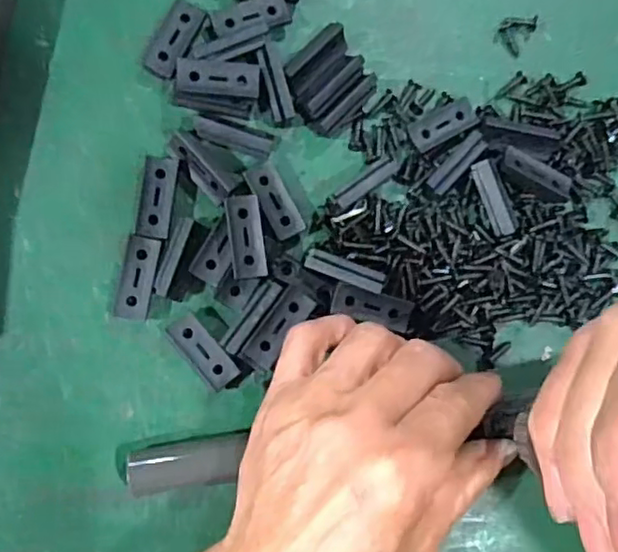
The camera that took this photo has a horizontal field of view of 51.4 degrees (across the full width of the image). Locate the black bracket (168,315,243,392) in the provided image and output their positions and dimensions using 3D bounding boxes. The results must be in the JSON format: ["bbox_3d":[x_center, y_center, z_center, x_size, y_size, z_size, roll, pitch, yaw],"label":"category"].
[{"bbox_3d":[-0.045,0.032,0.274,0.014,0.008,0.034,-39,92,-9],"label":"black bracket"}]

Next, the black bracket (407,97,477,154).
[{"bbox_3d":[0.062,-0.070,0.296,0.036,0.011,0.015,-32,91,-10],"label":"black bracket"}]

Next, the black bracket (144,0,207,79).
[{"bbox_3d":[-0.059,-0.104,0.282,0.014,0.006,0.034,27,82,-6],"label":"black bracket"}]

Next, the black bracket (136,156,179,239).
[{"bbox_3d":[-0.065,-0.033,0.275,0.013,0.008,0.034,8,85,-8],"label":"black bracket"}]

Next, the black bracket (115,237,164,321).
[{"bbox_3d":[-0.072,0.001,0.272,0.014,0.008,0.034,12,84,-8],"label":"black bracket"}]

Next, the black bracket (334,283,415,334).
[{"bbox_3d":[0.028,0.013,0.272,0.035,0.006,0.013,12,84,-8],"label":"black bracket"}]

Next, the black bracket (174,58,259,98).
[{"bbox_3d":[-0.038,-0.084,0.274,0.035,0.004,0.014,3,91,-11],"label":"black bracket"}]

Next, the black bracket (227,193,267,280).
[{"bbox_3d":[-0.027,-0.016,0.272,0.014,0.011,0.035,-6,87,-9],"label":"black bracket"}]

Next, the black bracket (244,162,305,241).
[{"bbox_3d":[-0.014,-0.033,0.283,0.015,0.008,0.034,-29,90,-10],"label":"black bracket"}]

